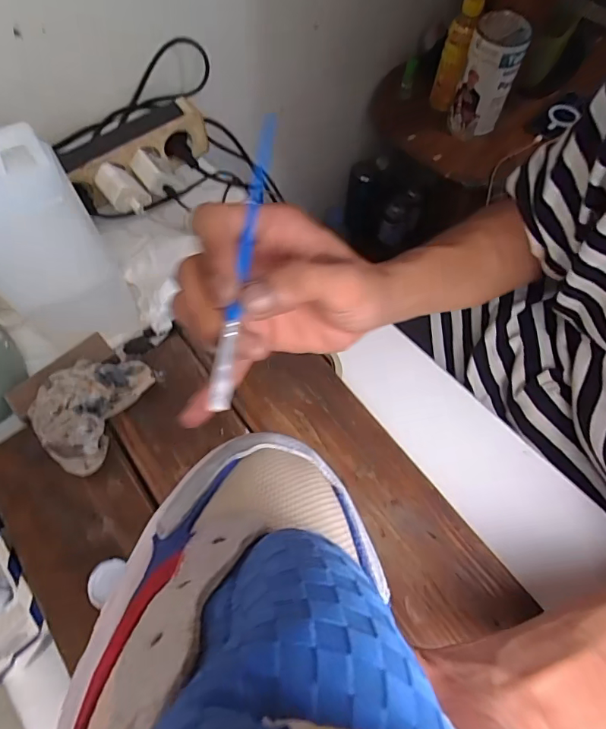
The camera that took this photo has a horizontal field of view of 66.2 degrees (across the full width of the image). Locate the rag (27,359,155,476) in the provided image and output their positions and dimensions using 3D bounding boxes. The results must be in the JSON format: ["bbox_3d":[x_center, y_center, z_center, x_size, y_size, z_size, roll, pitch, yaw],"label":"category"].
[{"bbox_3d":[-0.173,0.033,0.376,0.059,0.041,0.097,22,66,10],"label":"rag"}]

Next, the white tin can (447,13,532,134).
[{"bbox_3d":[0.309,-0.477,0.783,0.083,0.168,0.078,21,66,10],"label":"white tin can"}]

